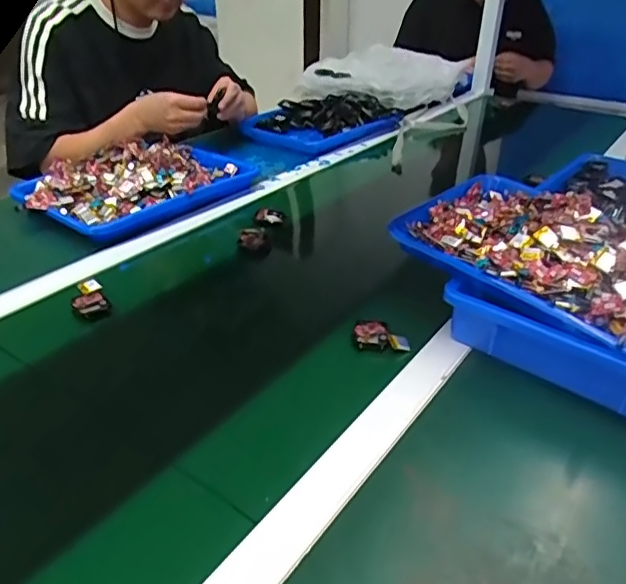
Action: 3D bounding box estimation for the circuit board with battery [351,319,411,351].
[{"bbox_3d":[0.072,0.048,0.599,0.061,0.017,0.033,13,34,21],"label":"circuit board with battery"}]

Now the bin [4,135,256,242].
[{"bbox_3d":[-0.279,-0.187,0.909,0.226,0.065,0.345,26,40,35],"label":"bin"}]

